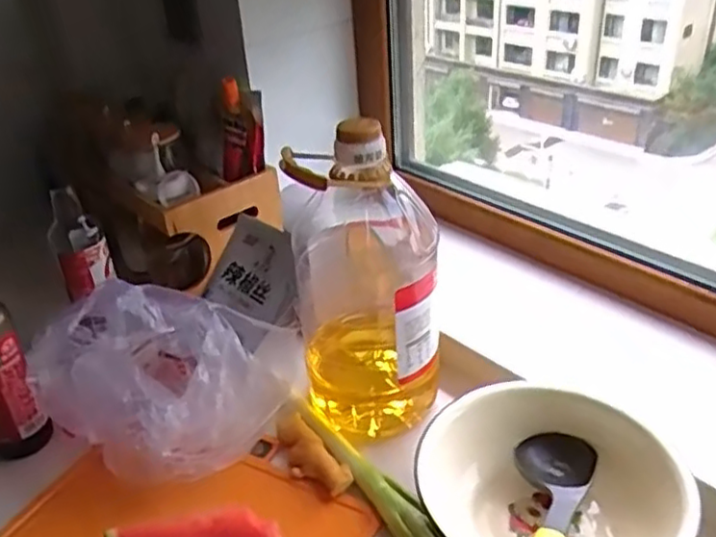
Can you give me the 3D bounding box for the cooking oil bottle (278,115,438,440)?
[{"bbox_3d":[0.008,0.006,0.704,0.142,0.315,0.138,-4,32,0],"label":"cooking oil bottle"}]

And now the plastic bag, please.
[{"bbox_3d":[-0.191,0.088,0.717,0.217,0.150,0.217,17,38,30],"label":"plastic bag"}]

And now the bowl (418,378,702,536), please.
[{"bbox_3d":[0.181,0.207,0.625,0.200,0.090,0.223,-26,38,-30],"label":"bowl"}]

